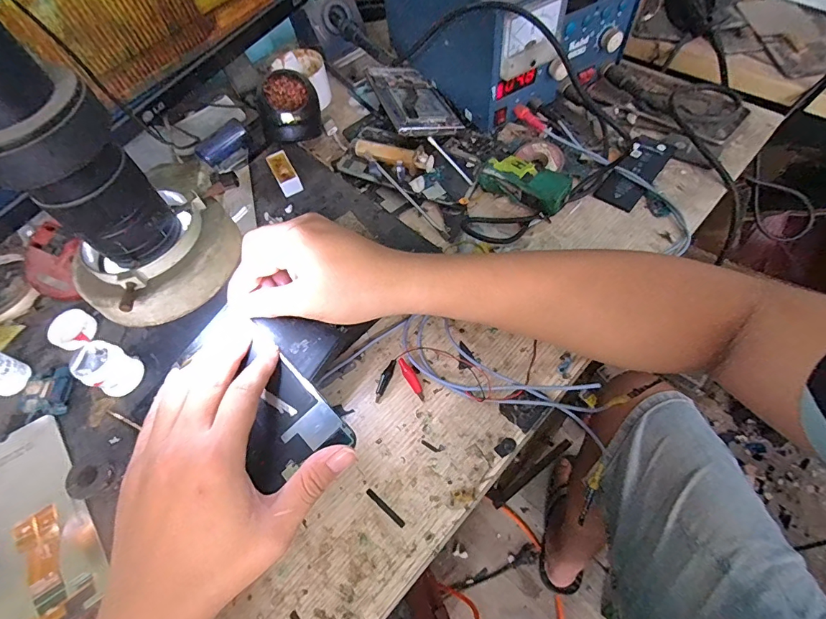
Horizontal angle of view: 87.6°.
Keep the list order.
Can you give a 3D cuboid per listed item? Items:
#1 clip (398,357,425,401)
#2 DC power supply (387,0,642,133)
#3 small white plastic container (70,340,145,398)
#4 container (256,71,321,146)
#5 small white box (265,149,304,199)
[{"bbox_3d":[-0.001,0.057,0.356,0.009,0.005,0.038,-29,62,-9],"label":"clip"},{"bbox_3d":[0.100,-0.340,0.474,0.189,0.141,0.239,-34,63,-12],"label":"DC power supply"},{"bbox_3d":[-0.245,0.047,0.347,0.036,0.035,0.032,26,67,20],"label":"small white plastic container"},{"bbox_3d":[-0.138,-0.223,0.484,0.063,0.052,0.064,-3,61,5],"label":"container"},{"bbox_3d":[-0.135,-0.143,0.452,0.022,0.016,0.049,-28,61,-9],"label":"small white box"}]

